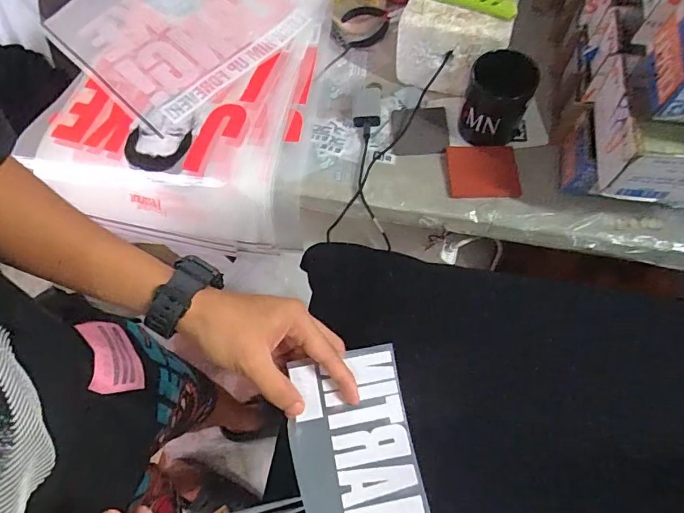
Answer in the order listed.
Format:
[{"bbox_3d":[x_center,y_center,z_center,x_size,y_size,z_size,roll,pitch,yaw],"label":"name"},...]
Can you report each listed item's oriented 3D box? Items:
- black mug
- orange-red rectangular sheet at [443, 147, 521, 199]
[{"bbox_3d":[0.205,-0.200,0.578,0.091,0.100,0.078,17,68,10],"label":"black mug"},{"bbox_3d":[0.188,-0.113,0.594,0.090,0.009,0.075,-1,67,2],"label":"orange-red rectangular sheet"}]

